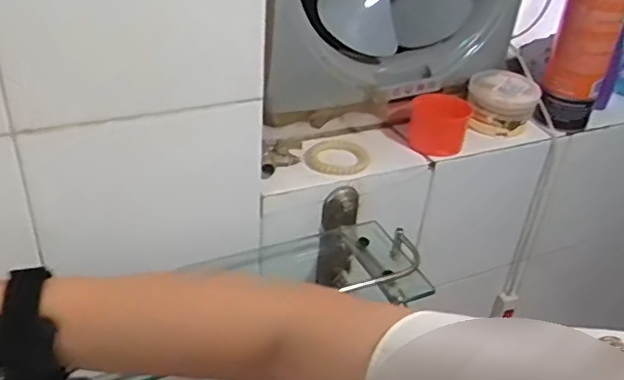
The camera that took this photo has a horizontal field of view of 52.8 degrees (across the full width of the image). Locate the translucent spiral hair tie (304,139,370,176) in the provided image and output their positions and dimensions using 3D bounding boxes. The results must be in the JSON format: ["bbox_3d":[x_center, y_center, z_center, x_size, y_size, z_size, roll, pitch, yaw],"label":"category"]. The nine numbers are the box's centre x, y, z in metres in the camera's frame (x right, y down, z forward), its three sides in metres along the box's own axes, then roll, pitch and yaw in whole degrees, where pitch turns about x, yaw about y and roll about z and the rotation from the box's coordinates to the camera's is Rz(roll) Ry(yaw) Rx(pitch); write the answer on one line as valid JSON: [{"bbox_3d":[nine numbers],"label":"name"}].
[{"bbox_3d":[0.029,-0.038,0.698,0.081,0.011,0.071,-26,46,-37],"label":"translucent spiral hair tie"}]

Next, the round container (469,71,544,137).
[{"bbox_3d":[0.234,-0.107,0.784,0.076,0.059,0.079,7,35,2],"label":"round container"}]

